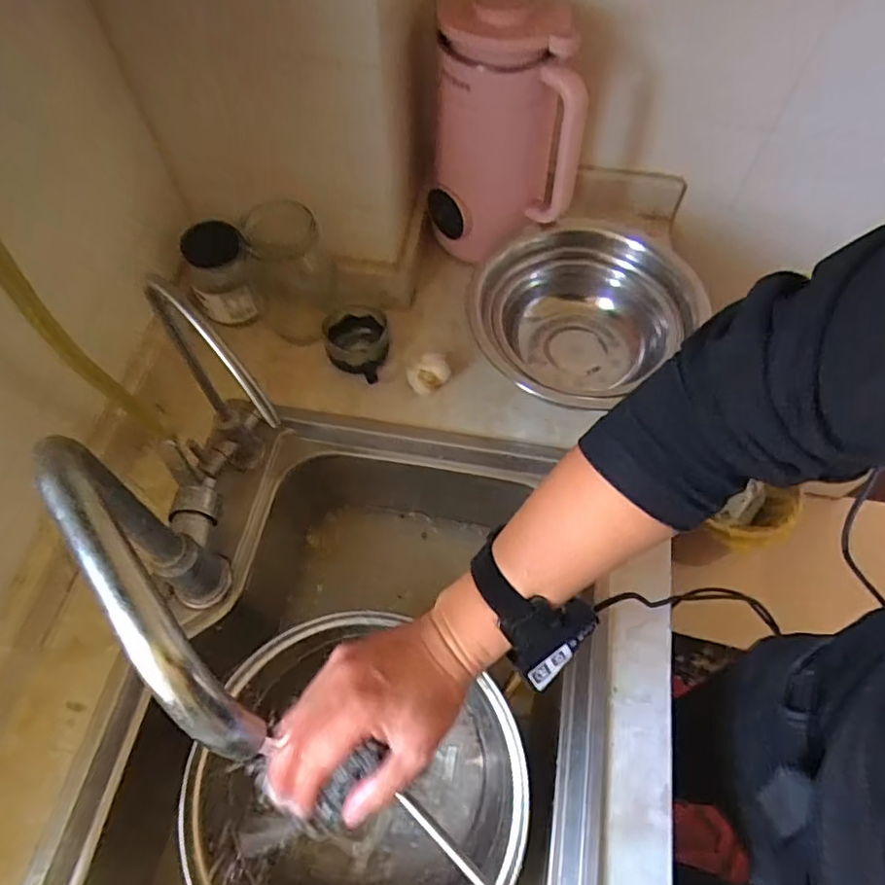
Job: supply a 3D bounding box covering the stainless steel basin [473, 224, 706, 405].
[{"bbox_3d":[0.157,-0.141,0.693,0.226,0.109,0.257,35,68,17],"label":"stainless steel basin"}]

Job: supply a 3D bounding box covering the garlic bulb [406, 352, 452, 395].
[{"bbox_3d":[-0.016,-0.080,0.683,0.045,0.039,0.032,-39,68,-18],"label":"garlic bulb"}]

